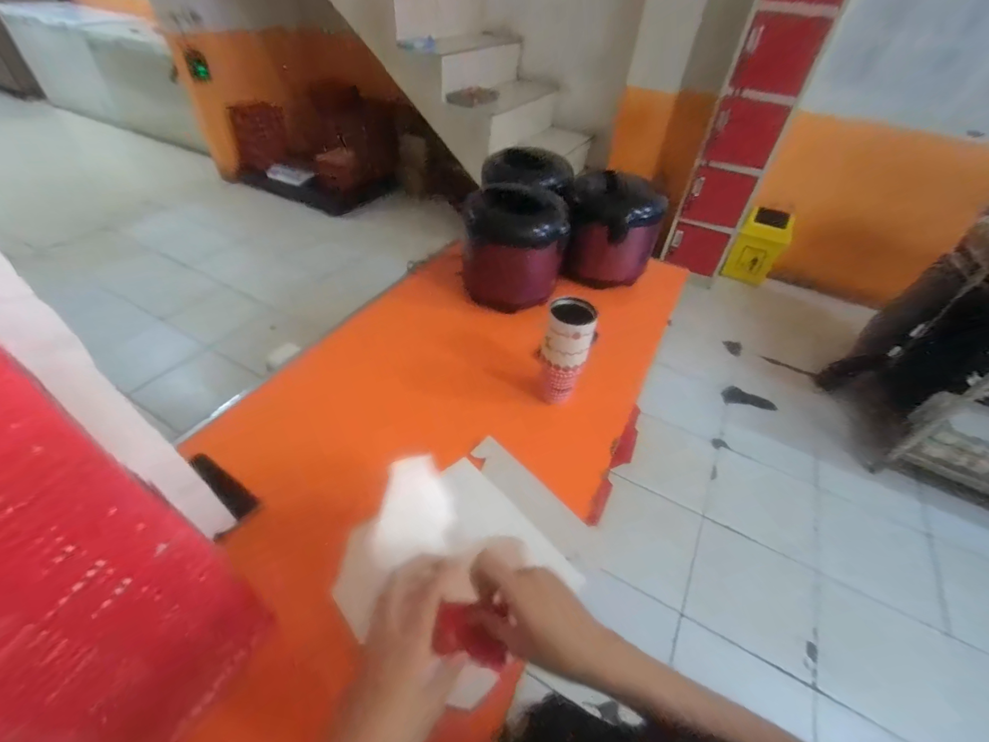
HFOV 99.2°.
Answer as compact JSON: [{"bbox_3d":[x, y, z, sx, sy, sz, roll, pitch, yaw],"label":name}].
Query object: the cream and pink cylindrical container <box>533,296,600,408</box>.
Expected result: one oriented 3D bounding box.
[{"bbox_3d":[0.134,-0.038,0.808,0.088,0.189,0.086,19,47,14],"label":"cream and pink cylindrical container"}]

